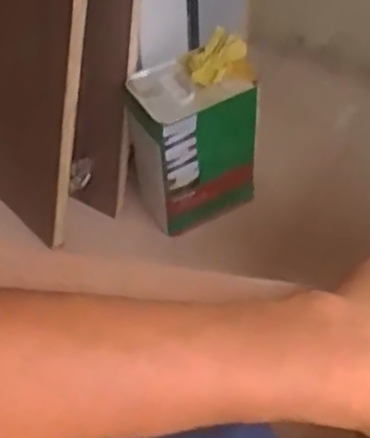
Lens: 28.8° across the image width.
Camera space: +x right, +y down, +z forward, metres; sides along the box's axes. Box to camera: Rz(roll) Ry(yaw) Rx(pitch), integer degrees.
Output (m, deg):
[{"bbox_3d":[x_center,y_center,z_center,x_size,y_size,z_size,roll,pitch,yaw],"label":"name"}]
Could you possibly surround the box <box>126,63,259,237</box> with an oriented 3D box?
[{"bbox_3d":[0.012,-0.107,1.022,0.151,0.219,0.115,-24,54,-16],"label":"box"}]

